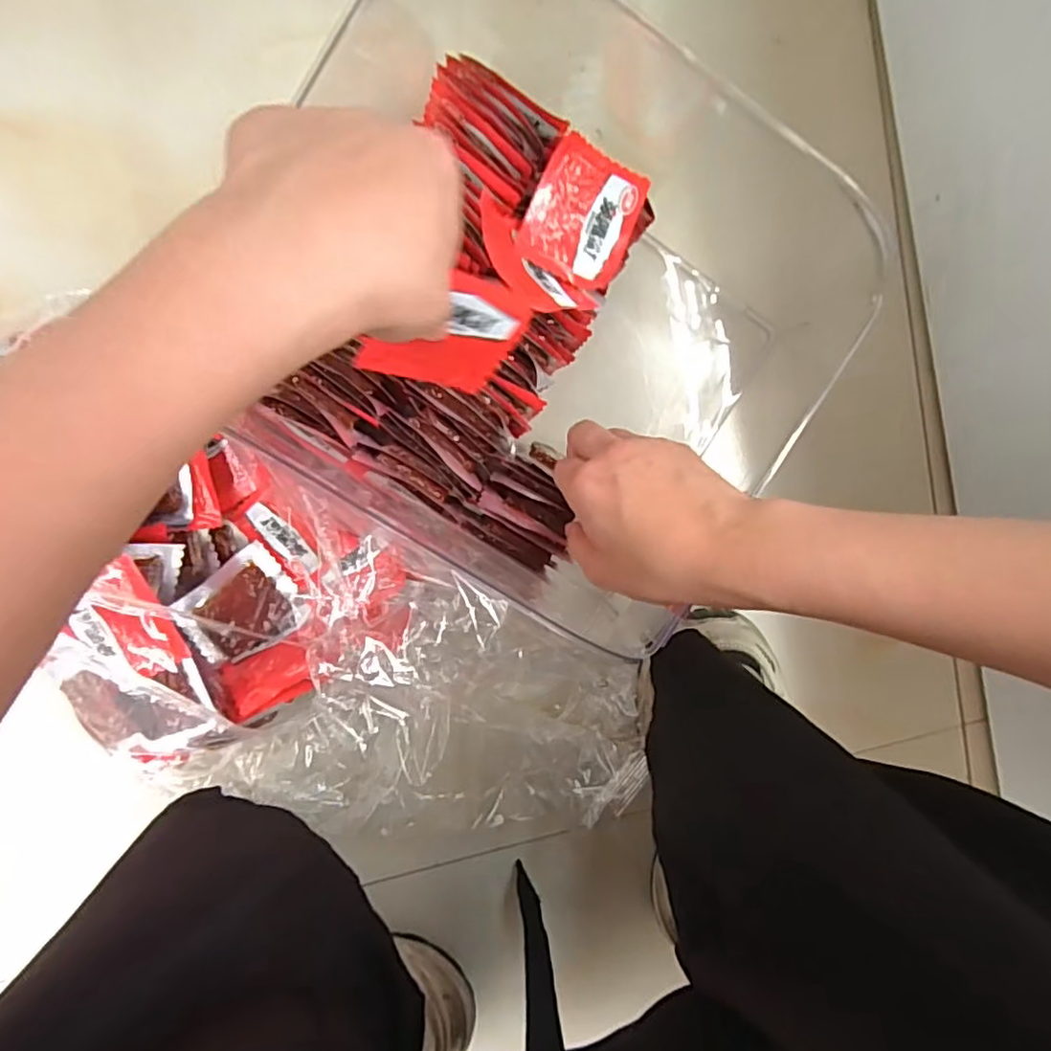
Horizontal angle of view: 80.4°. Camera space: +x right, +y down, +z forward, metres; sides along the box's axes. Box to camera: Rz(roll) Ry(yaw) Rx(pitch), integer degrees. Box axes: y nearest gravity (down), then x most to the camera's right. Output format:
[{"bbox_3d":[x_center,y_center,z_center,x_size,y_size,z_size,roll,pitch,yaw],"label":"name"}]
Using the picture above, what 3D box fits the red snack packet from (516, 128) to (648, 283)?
[{"bbox_3d":[0.033,-0.172,0.344,0.057,0.009,0.068,24,94,-8],"label":"red snack packet"}]

